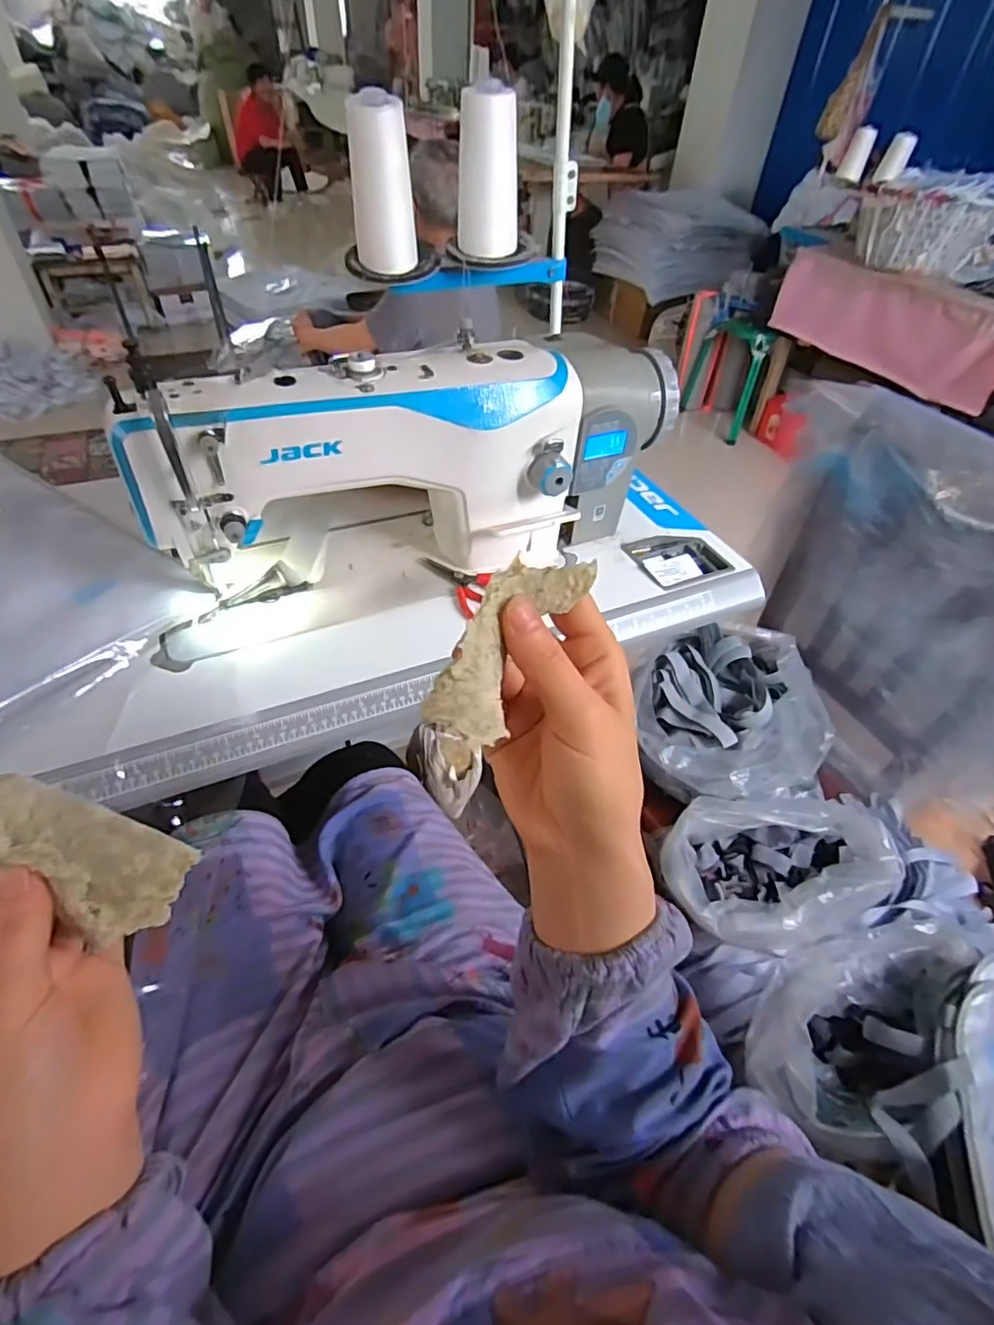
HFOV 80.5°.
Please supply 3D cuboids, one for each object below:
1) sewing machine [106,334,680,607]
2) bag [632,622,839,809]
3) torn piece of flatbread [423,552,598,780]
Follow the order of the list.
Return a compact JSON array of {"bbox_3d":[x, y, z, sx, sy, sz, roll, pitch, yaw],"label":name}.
[{"bbox_3d":[-0.084,-0.234,0.679,0.568,0.227,0.204,-13,49,-16],"label":"sewing machine"},{"bbox_3d":[0.330,0.076,0.875,0.280,0.114,0.265,-2,47,-7],"label":"bag"},{"bbox_3d":[0.003,-0.005,0.244,0.030,0.025,0.103,26,67,19],"label":"torn piece of flatbread"}]

